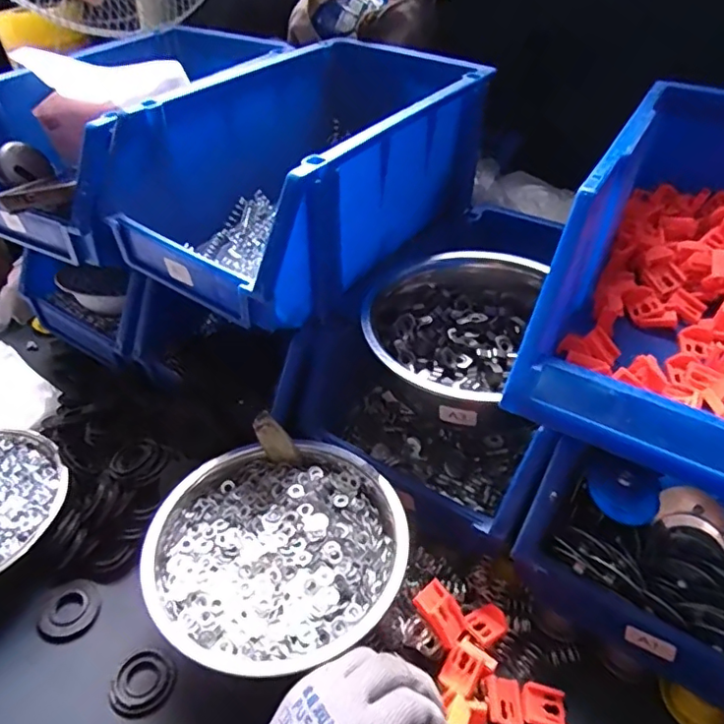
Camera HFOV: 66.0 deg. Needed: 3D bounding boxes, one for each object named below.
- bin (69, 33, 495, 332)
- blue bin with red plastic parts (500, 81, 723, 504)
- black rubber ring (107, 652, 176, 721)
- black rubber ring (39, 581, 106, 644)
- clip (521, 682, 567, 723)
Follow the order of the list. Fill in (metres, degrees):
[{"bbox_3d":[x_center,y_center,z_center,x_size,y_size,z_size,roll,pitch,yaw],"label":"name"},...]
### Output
[{"bbox_3d":[-0.058,-0.186,0.540,0.225,0.137,0.357,25,47,27],"label":"bin"},{"bbox_3d":[0.263,-0.069,0.403,0.194,0.128,0.341,22,46,24],"label":"blue bin with red plastic parts"},{"bbox_3d":[-0.157,0.230,0.398,0.042,0.004,0.043,-1,41,1],"label":"black rubber ring"},{"bbox_3d":[-0.230,0.197,0.441,0.043,0.004,0.047,-1,41,1],"label":"black rubber ring"},{"bbox_3d":[0.125,0.237,0.382,0.030,0.008,0.026,7,42,10],"label":"clip"}]

